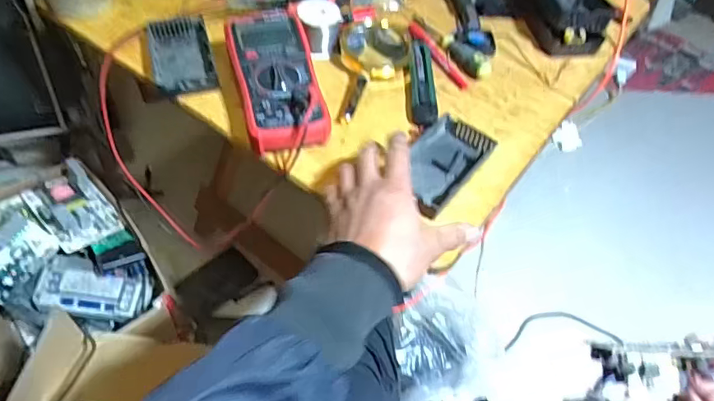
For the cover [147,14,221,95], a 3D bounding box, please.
[{"bbox_3d":[-0.212,-0.176,0.598,0.069,0.023,0.123,-12,54,-15],"label":"cover"}]

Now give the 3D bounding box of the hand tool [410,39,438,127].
[{"bbox_3d":[0.080,-0.143,0.600,0.027,0.016,0.154,4,52,-3],"label":"hand tool"}]

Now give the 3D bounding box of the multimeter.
[{"bbox_3d":[-0.089,-0.132,0.551,0.089,0.054,0.198,-10,54,-14],"label":"multimeter"}]

